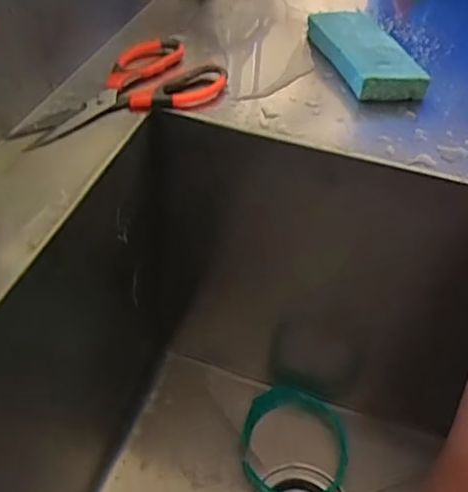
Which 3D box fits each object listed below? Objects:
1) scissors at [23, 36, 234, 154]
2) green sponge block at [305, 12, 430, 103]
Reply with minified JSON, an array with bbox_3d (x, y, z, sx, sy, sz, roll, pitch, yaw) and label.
[{"bbox_3d":[-0.099,-0.137,0.506,0.098,0.014,0.194,37,53,27],"label":"scissors"},{"bbox_3d":[0.131,-0.200,0.585,0.083,0.030,0.161,-6,46,-12],"label":"green sponge block"}]

